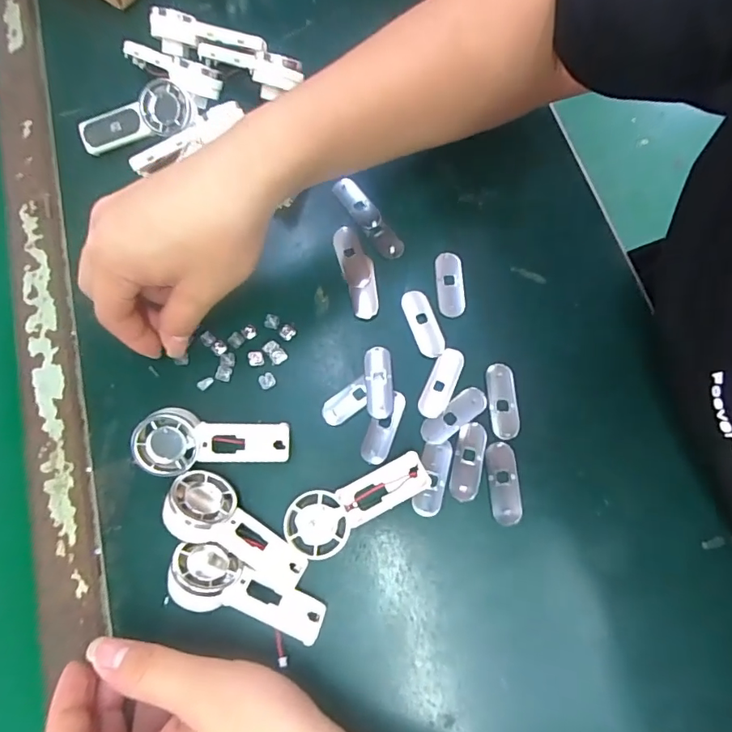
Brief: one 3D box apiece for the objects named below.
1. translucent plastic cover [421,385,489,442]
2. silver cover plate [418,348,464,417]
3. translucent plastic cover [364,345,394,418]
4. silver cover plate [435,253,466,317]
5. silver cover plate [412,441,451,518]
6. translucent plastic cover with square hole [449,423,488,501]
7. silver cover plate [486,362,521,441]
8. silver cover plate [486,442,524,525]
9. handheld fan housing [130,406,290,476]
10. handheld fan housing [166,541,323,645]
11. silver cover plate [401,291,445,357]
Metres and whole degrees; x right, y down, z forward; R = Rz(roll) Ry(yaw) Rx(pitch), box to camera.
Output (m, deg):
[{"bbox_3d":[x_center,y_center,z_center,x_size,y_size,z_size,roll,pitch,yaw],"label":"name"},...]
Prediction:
[{"bbox_3d":[0.059,0.032,0.330,0.050,0.004,0.019,-38,75,-7],"label":"translucent plastic cover"},{"bbox_3d":[0.052,0.011,0.337,0.019,0.004,0.051,23,77,10],"label":"silver cover plate"},{"bbox_3d":[0.009,0.011,0.339,0.019,0.004,0.049,-4,74,3],"label":"translucent plastic cover"},{"bbox_3d":[0.061,-0.060,0.358,0.020,0.004,0.051,-2,74,3],"label":"silver cover plate"},{"bbox_3d":[0.043,0.071,0.319,0.018,0.004,0.048,14,75,8],"label":"silver cover plate"},{"bbox_3d":[0.067,0.061,0.322,0.018,0.004,0.050,13,75,7],"label":"translucent plastic cover with square hole"},{"bbox_3d":[0.092,0.023,0.332,0.018,0.004,0.050,-6,74,2],"label":"silver cover plate"},{"bbox_3d":[0.088,0.075,0.317,0.019,0.004,0.051,-4,74,3],"label":"silver cover plate"},{"bbox_3d":[-0.097,0.050,0.318,0.094,0.015,0.037,4,98,-10],"label":"handheld fan housing"},{"bbox_3d":[-0.069,0.131,0.288,0.091,0.032,0.033,16,76,8],"label":"handheld fan housing"},{"bbox_3d":[0.041,-0.031,0.350,0.017,0.004,0.051,-23,74,-3],"label":"silver cover plate"}]

